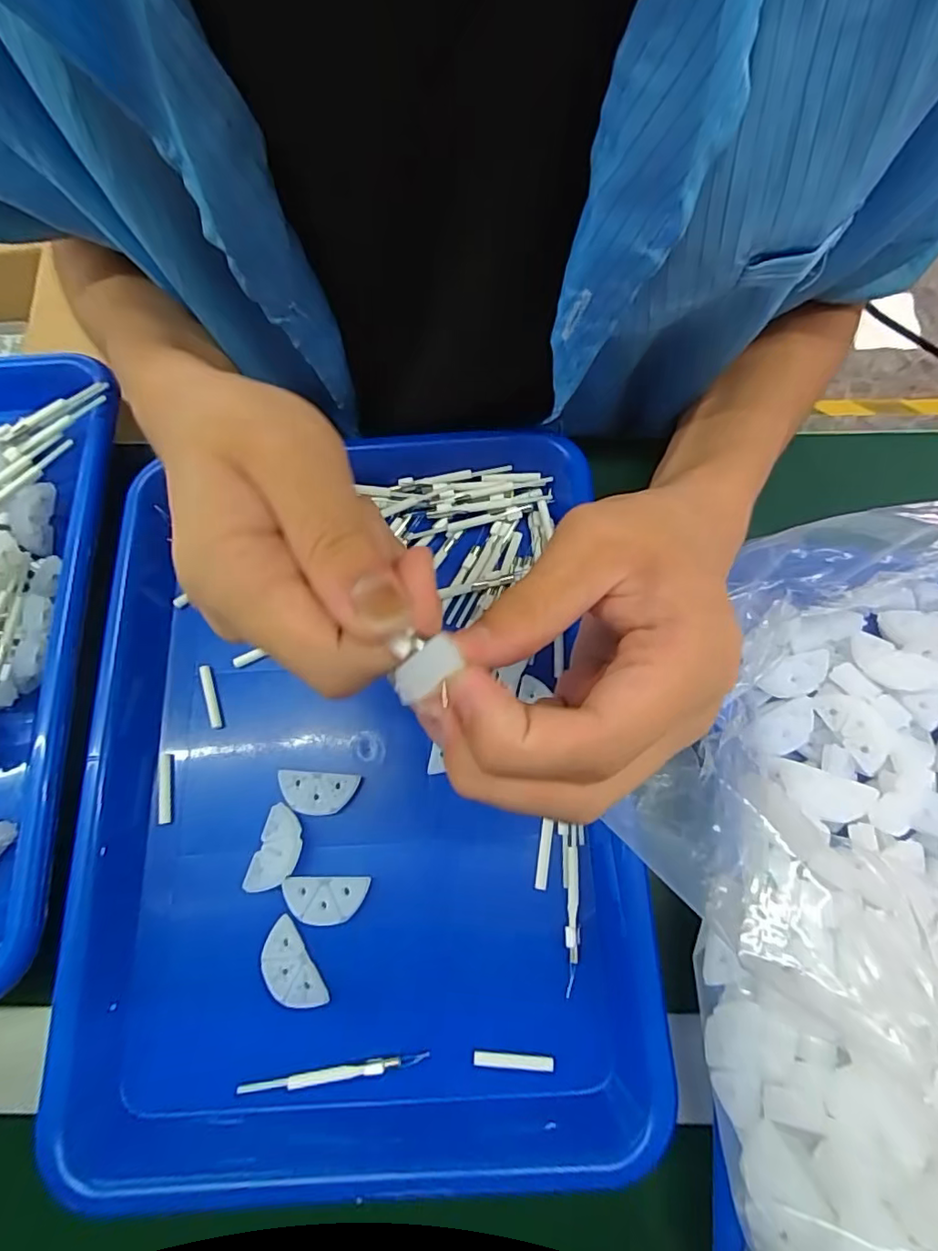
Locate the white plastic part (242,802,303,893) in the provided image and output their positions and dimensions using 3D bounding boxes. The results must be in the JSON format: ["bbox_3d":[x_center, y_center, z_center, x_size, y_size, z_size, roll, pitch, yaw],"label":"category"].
[{"bbox_3d":[-0.090,0.105,0.259,0.020,0.004,0.038,15,74,7],"label":"white plastic part"}]

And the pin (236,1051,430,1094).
[{"bbox_3d":[-0.058,0.190,0.235,0.079,0.004,0.005,-9,73,0],"label":"pin"}]

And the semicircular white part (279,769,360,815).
[{"bbox_3d":[-0.074,0.081,0.269,0.038,0.004,0.019,3,73,3],"label":"semicircular white part"}]

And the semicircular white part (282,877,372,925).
[{"bbox_3d":[-0.066,0.126,0.255,0.037,0.004,0.020,0,73,2],"label":"semicircular white part"}]

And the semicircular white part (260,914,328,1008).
[{"bbox_3d":[-0.080,0.152,0.247,0.019,0.005,0.039,-33,75,-7],"label":"semicircular white part"}]

